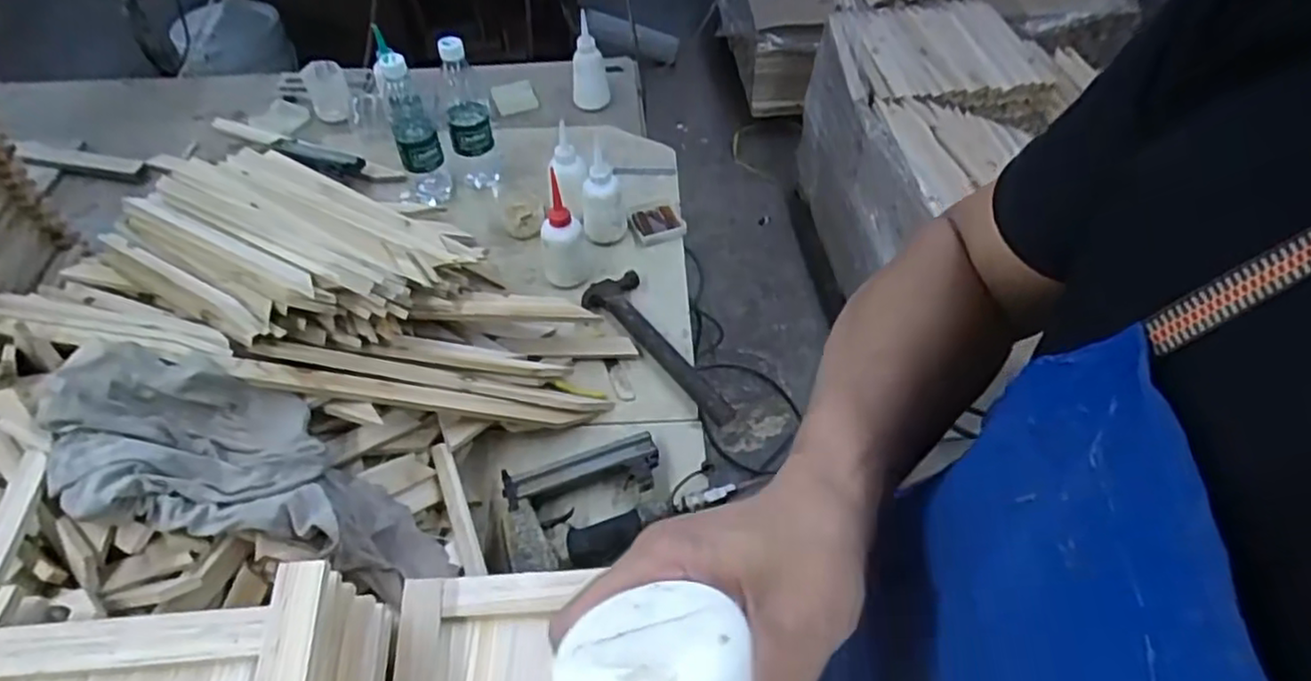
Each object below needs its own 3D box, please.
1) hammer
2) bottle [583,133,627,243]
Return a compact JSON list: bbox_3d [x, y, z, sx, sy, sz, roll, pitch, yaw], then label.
[{"bbox_3d":[0.000,0.005,0.895,0.076,0.024,0.273,-25,55,-19],"label":"hammer"},{"bbox_3d":[-0.073,-0.205,0.997,0.060,0.137,0.054,-1,51,-1],"label":"bottle"}]

